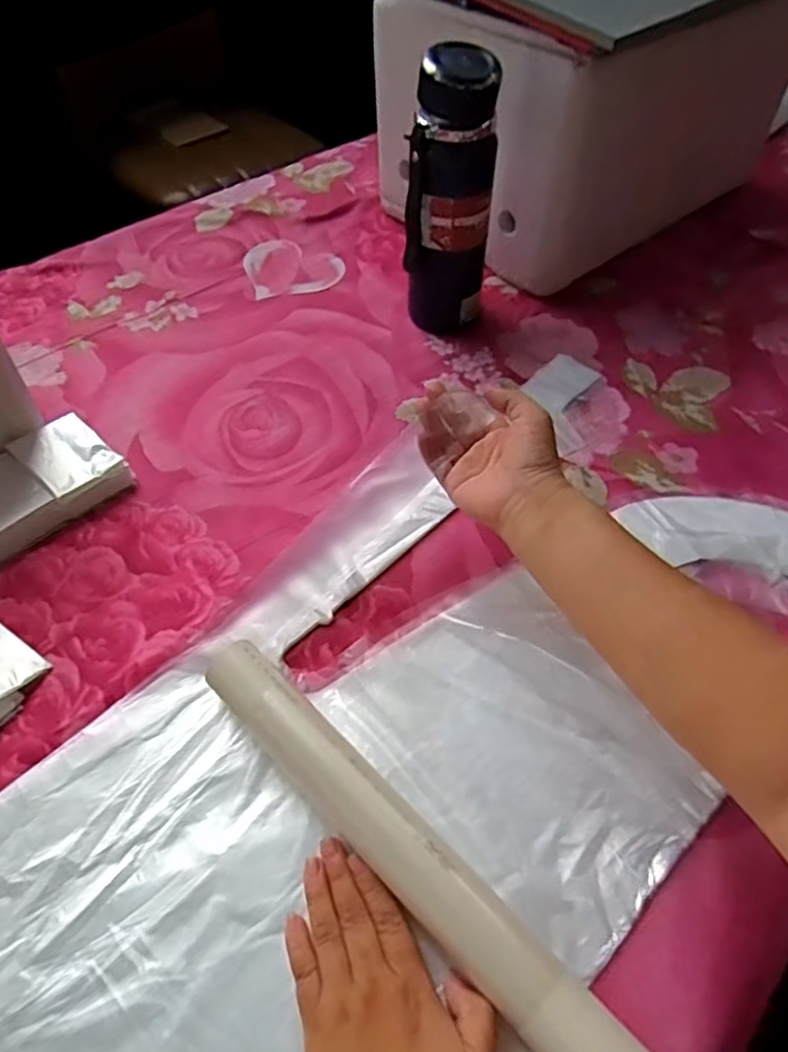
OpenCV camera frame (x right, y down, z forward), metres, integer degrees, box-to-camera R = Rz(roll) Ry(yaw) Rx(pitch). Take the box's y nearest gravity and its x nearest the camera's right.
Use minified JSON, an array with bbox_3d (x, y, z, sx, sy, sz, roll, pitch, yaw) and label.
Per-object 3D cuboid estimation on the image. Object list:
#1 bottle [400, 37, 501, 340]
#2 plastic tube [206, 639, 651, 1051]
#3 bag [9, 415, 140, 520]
[{"bbox_3d":[0.054,-0.302,0.620,0.079,0.239,0.071,7,53,5],"label":"bottle"},{"bbox_3d":[0.018,0.194,0.368,0.356,0.034,0.044,39,64,24],"label":"plastic tube"},{"bbox_3d":[-0.281,-0.055,0.570,0.096,0.023,0.064,38,60,25],"label":"bag"}]

